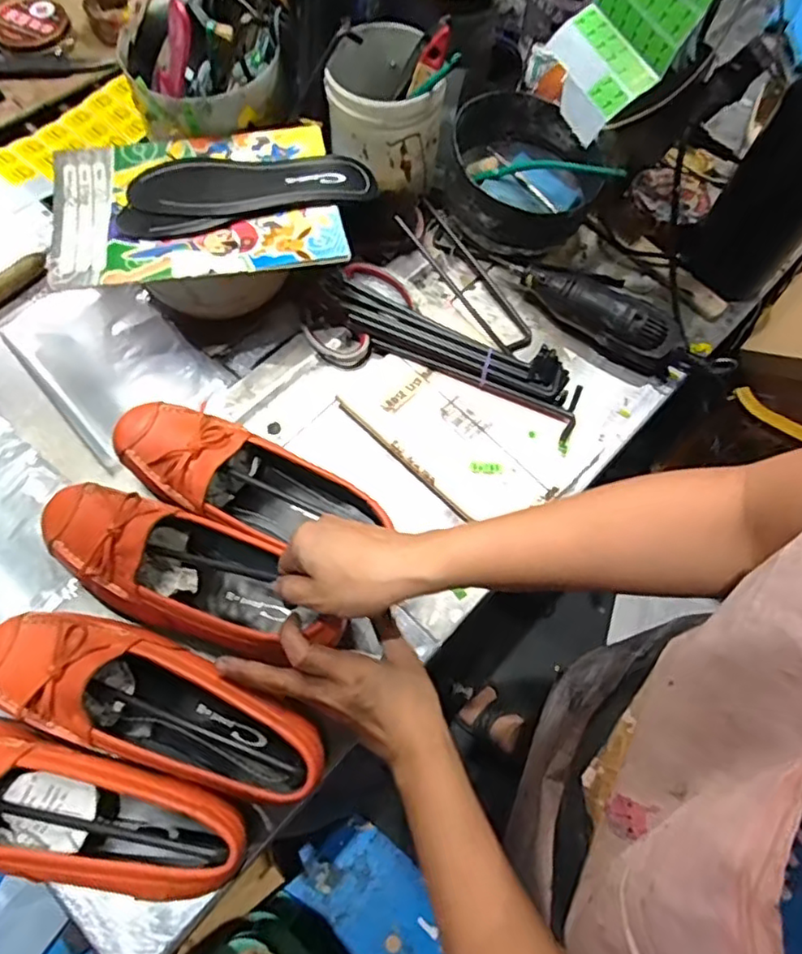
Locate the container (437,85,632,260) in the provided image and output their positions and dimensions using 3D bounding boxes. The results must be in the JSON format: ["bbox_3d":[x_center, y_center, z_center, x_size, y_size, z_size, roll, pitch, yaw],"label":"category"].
[{"bbox_3d":[0.125,-0.313,0.645,0.157,0.083,0.164,1,66,-2],"label":"container"}]

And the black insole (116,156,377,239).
[{"bbox_3d":[-0.138,-0.265,0.566,0.226,0.020,0.087,-11,67,-8],"label":"black insole"}]

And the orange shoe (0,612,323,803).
[{"bbox_3d":[-0.173,0.153,0.430,0.255,0.055,0.081,17,67,5],"label":"orange shoe"}]

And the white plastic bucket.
[{"bbox_3d":[-0.017,-0.370,0.615,0.106,0.099,0.113,1,66,-2],"label":"white plastic bucket"}]

